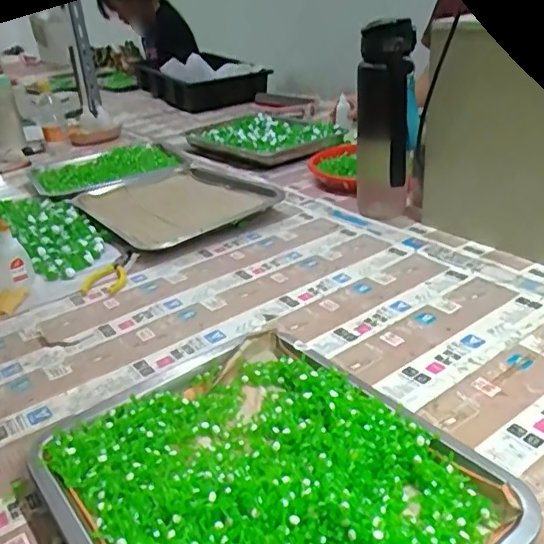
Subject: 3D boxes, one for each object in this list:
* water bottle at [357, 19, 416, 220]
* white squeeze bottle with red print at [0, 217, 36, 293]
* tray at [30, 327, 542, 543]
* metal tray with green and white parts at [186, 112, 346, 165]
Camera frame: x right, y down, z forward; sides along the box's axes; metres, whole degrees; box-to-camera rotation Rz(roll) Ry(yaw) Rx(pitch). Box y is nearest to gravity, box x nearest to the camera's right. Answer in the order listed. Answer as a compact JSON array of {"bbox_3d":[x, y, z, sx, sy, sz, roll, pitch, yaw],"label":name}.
[{"bbox_3d":[0.168,-0.213,0.841,0.076,0.288,0.061,-3,27,5],"label":"water bottle"},{"bbox_3d":[-0.389,-0.029,0.827,0.055,0.098,0.046,-17,29,-22],"label":"white squeeze bottle with red print"},{"bbox_3d":[-0.009,0.157,0.421,0.258,0.031,0.315,-24,32,-31],"label":"tray"},{"bbox_3d":[-0.027,-0.345,1.430,0.265,0.045,0.386,-23,33,-30],"label":"metal tray with green and white parts"}]

